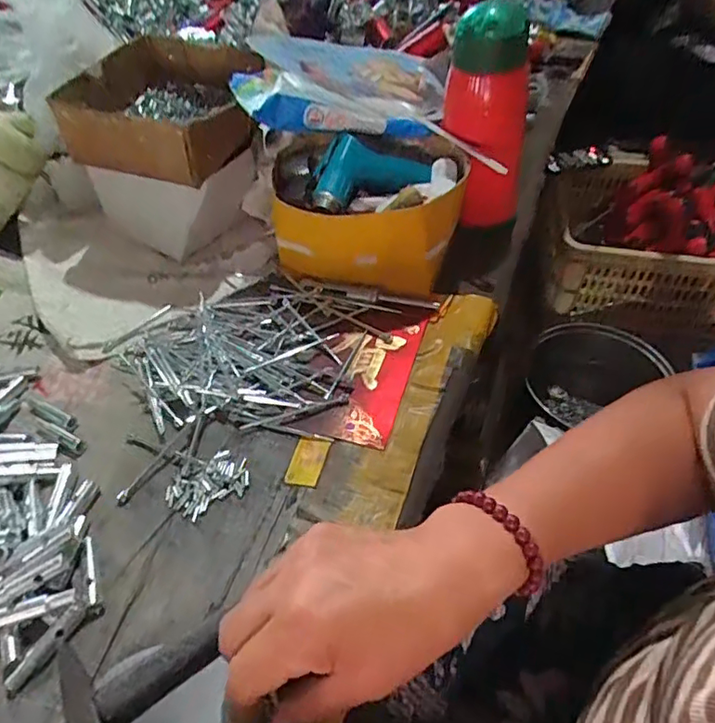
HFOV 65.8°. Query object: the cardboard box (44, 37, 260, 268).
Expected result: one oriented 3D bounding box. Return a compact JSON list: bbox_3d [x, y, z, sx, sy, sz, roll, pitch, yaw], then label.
[{"bbox_3d":[-0.186,-0.230,0.592,0.163,0.152,0.177,14,50,14],"label":"cardboard box"}]

